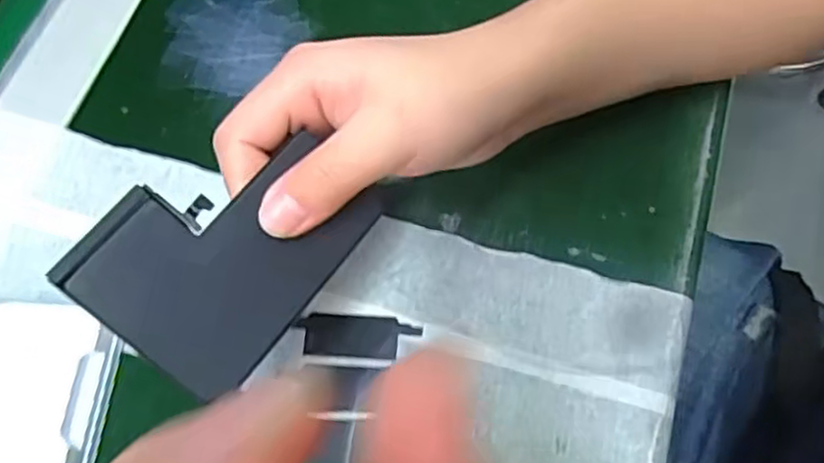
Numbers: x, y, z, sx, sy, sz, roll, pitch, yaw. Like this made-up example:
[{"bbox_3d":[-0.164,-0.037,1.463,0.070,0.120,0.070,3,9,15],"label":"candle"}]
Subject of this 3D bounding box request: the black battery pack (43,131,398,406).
[{"bbox_3d":[-0.058,0.002,0.234,0.065,0.004,0.087,44,72,-16],"label":"black battery pack"}]

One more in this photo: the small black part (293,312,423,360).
[{"bbox_3d":[-0.023,0.043,0.300,0.050,0.004,0.018,3,66,3],"label":"small black part"}]

